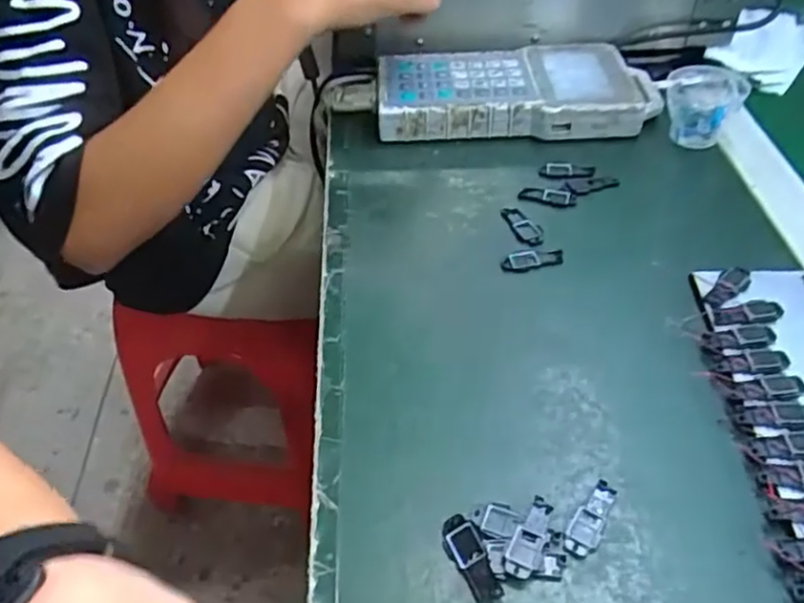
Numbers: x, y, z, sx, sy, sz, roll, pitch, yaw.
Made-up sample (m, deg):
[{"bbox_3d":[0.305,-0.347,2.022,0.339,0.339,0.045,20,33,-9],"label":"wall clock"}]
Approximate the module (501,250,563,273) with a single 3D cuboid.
[{"bbox_3d":[0.084,-0.027,0.449,0.041,0.006,0.015,-13,45,-10],"label":"module"}]

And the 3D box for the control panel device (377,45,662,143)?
[{"bbox_3d":[0.093,-0.174,0.572,0.222,0.031,0.103,0,44,3],"label":"control panel device"}]

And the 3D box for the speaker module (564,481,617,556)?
[{"bbox_3d":[0.087,0.099,0.321,0.013,0.004,0.040,23,50,23],"label":"speaker module"}]

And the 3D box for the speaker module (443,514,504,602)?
[{"bbox_3d":[0.031,0.113,0.307,0.014,0.005,0.040,-21,47,-18],"label":"speaker module"}]

